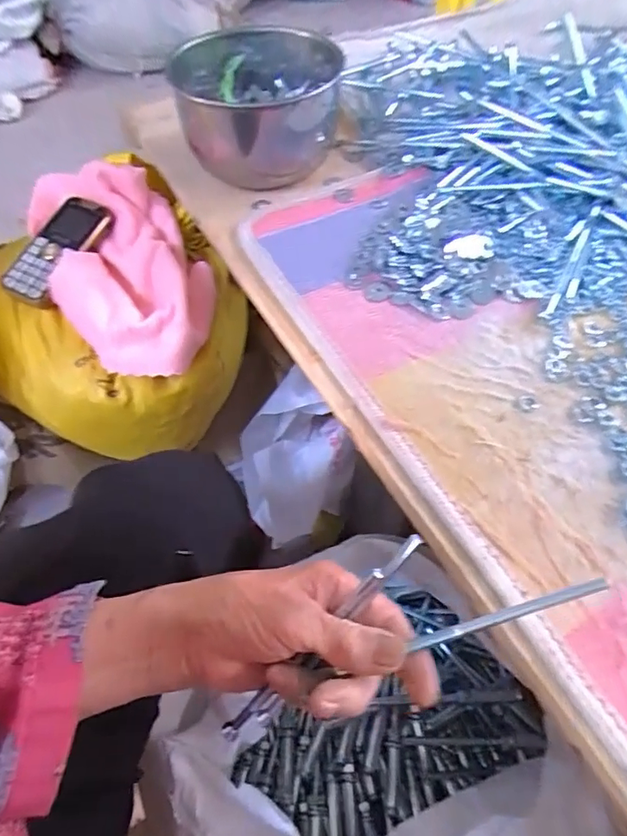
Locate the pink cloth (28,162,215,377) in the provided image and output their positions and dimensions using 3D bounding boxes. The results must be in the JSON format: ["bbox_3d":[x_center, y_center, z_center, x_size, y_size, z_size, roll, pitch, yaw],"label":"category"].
[{"bbox_3d":[-0.191,-0.162,0.515,0.143,0.076,0.261,-27,61,-16],"label":"pink cloth"}]

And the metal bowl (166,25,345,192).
[{"bbox_3d":[-0.055,-0.334,0.539,0.164,0.085,0.201,-7,57,-5],"label":"metal bowl"}]

